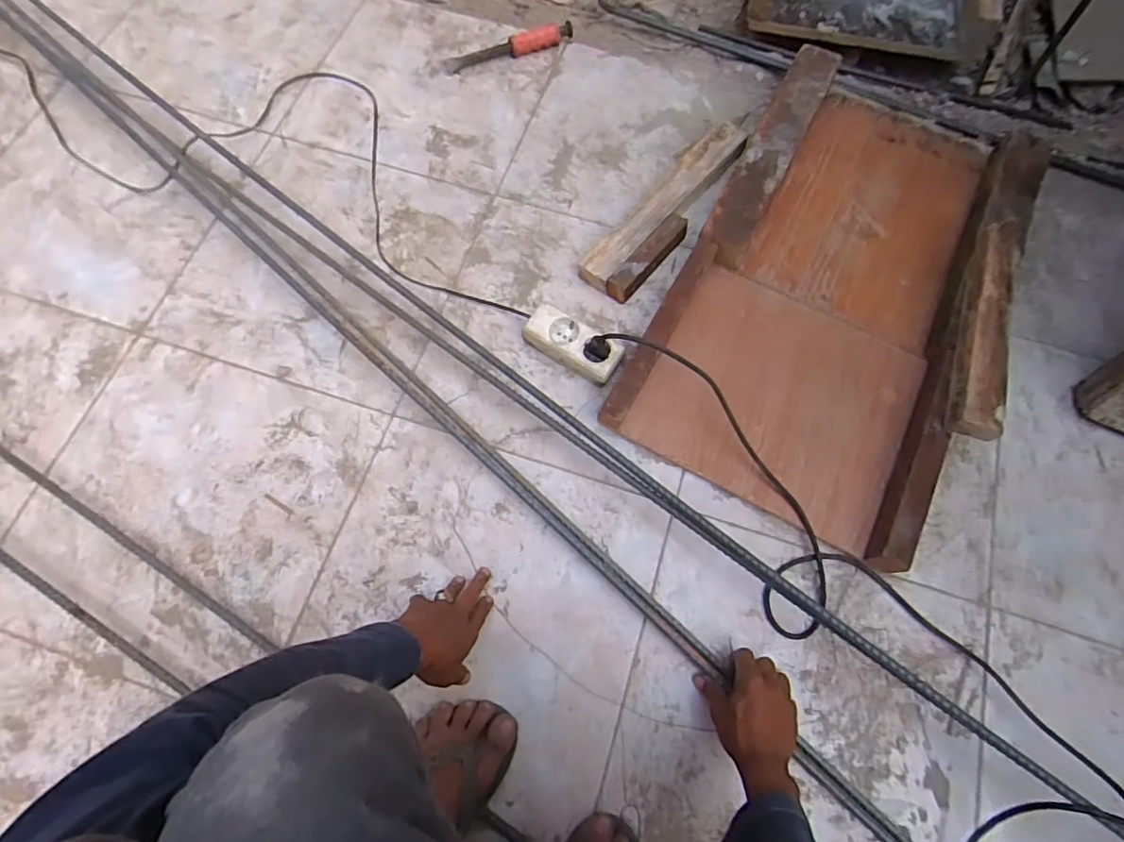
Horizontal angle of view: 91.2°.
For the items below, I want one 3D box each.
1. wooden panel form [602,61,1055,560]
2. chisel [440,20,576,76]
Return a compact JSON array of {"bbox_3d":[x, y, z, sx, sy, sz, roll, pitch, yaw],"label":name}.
[{"bbox_3d":[0.410,-0.214,0.788,0.421,0.080,0.732,27,73,9],"label":"wooden panel form"},{"bbox_3d":[-0.094,-0.675,0.985,0.242,0.030,0.041,-17,72,-6],"label":"chisel"}]

